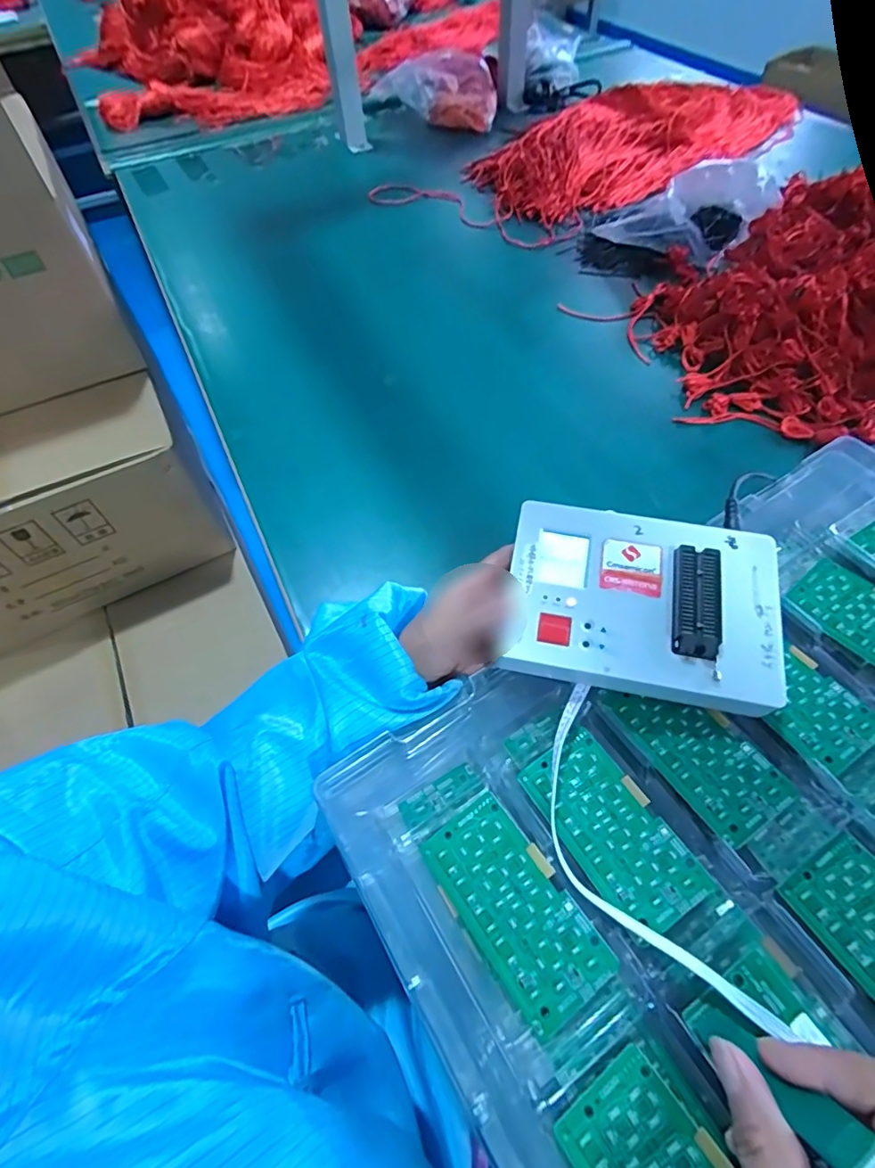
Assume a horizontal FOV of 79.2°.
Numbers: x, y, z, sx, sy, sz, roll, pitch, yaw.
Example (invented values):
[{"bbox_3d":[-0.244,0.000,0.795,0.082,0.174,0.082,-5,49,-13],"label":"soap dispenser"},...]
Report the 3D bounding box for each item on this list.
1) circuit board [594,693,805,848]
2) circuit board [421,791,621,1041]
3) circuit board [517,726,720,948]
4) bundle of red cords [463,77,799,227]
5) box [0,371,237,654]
[{"bbox_3d":[0.141,0.088,0.291,0.047,0.004,0.094,-33,58,-8],"label":"circuit board"},{"bbox_3d":[0.036,0.154,0.255,0.048,0.009,0.093,-33,60,-16],"label":"circuit board"},{"bbox_3d":[0.088,0.124,0.270,0.047,0.008,0.093,-31,60,-14],"label":"circuit board"},{"bbox_3d":[0.365,-0.771,0.903,0.684,0.051,0.269,-30,60,-14],"label":"bundle of red cords"},{"bbox_3d":[-0.613,-0.108,0.834,0.449,0.243,0.214,-27,59,-12],"label":"box"}]

